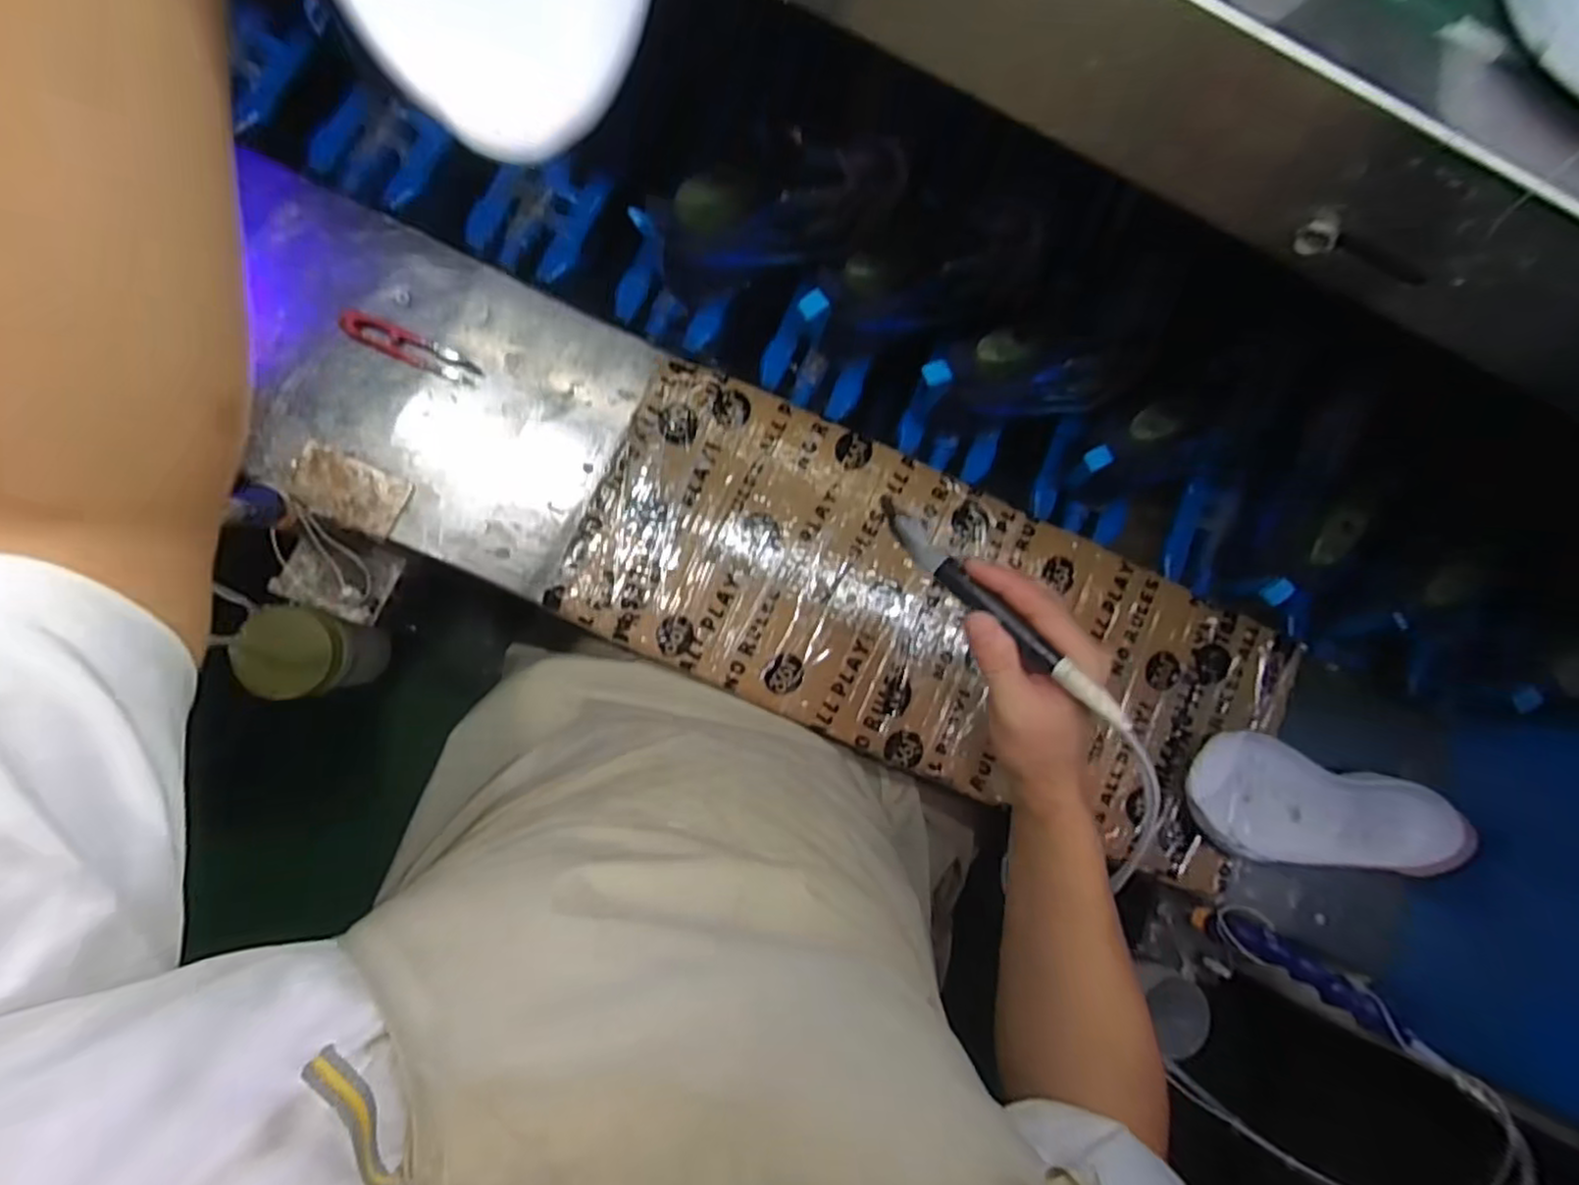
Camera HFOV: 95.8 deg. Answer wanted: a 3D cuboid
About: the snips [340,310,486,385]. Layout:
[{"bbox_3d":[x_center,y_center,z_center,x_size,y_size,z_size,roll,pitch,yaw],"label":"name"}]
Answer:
[{"bbox_3d":[-0.300,-0.194,0.567,0.108,0.009,0.024,21,83,-5],"label":"snips"}]

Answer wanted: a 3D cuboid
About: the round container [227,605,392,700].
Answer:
[{"bbox_3d":[-0.406,0.051,0.614,0.066,0.114,0.072,1,86,-8],"label":"round container"}]

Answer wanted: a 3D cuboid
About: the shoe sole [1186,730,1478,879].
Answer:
[{"bbox_3d":[0.449,0.189,0.607,0.250,0.044,0.100,17,84,-5],"label":"shoe sole"}]

